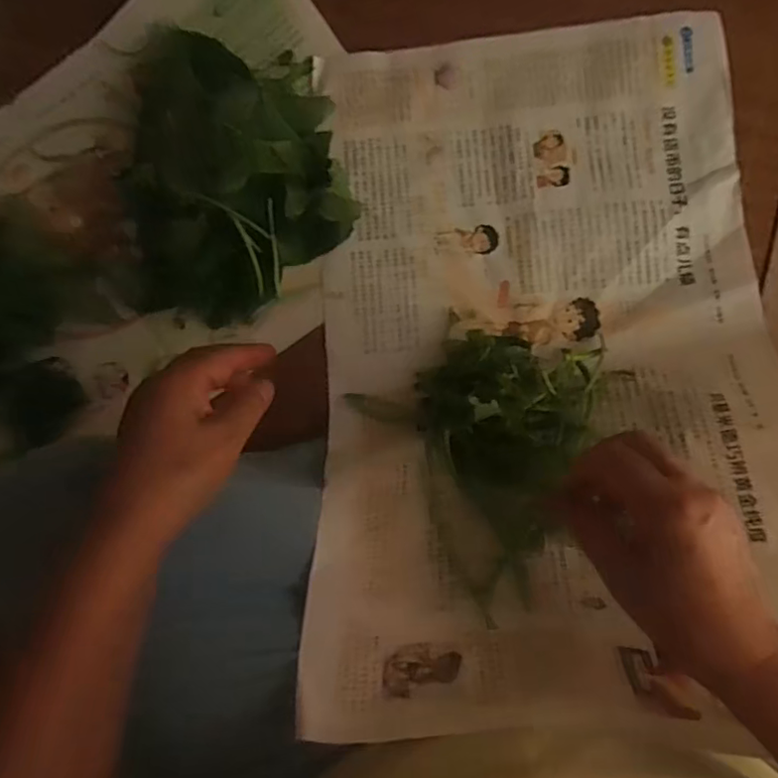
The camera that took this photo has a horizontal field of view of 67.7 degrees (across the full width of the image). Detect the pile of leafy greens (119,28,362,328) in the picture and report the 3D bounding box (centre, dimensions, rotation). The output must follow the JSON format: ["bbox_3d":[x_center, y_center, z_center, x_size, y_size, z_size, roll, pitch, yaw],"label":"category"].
[{"bbox_3d":[-0.129,-0.192,0.483,0.176,0.057,0.258,-5,84,6],"label":"pile of leafy greens"}]

